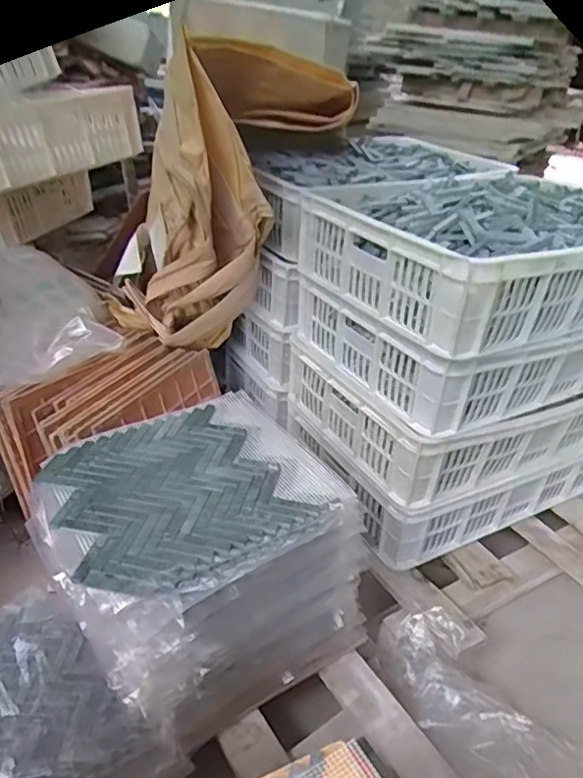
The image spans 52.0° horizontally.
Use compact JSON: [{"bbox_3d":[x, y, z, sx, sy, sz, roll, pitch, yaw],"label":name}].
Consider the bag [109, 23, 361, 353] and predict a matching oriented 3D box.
[{"bbox_3d":[-0.113,-0.328,1.074,0.306,0.501,0.332,27,38,35],"label":"bag"}]

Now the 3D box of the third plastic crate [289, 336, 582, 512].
[{"bbox_3d":[0.320,0.017,1.146,0.544,0.154,0.360,-13,34,-24],"label":"third plastic crate"}]

